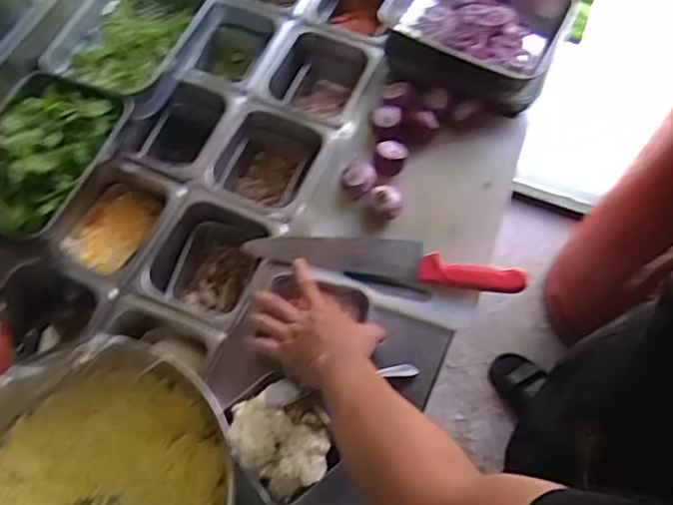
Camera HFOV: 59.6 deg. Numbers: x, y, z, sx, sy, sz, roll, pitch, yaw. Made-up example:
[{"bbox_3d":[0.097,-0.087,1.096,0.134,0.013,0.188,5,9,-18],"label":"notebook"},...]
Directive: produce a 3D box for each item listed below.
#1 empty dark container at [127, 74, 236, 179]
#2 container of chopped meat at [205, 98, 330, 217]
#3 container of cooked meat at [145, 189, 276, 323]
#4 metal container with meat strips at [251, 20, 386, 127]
[{"bbox_3d":[-0.243,-0.185,0.948,0.117,0.104,0.177,20,68,9],"label":"empty dark container"},{"bbox_3d":[-0.107,-0.127,0.916,0.163,0.090,0.172,22,69,10],"label":"container of chopped meat"},{"bbox_3d":[-0.178,0.019,0.848,0.156,0.090,0.172,20,68,9],"label":"container of cooked meat"},{"bbox_3d":[-0.030,-0.271,0.990,0.168,0.110,0.180,21,69,10],"label":"metal container with meat strips"}]

